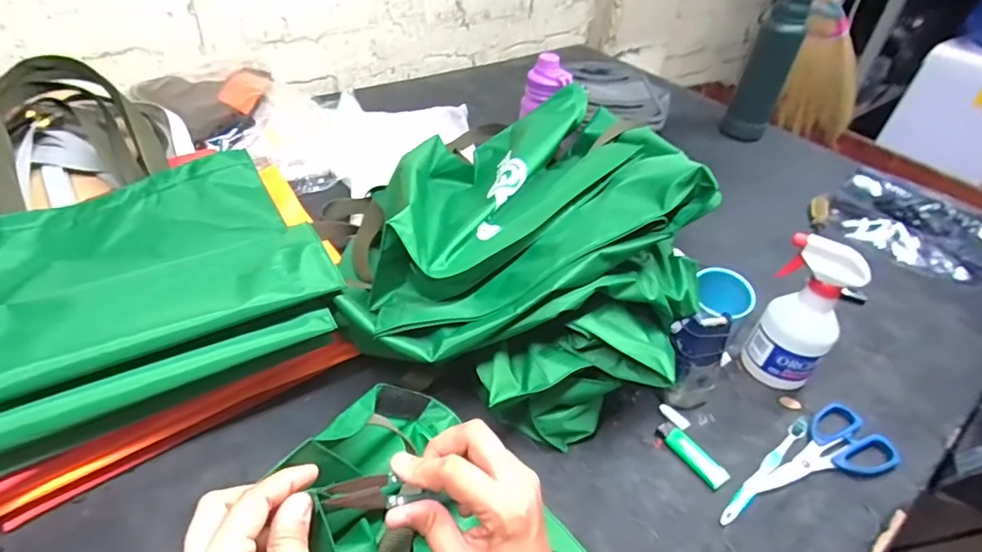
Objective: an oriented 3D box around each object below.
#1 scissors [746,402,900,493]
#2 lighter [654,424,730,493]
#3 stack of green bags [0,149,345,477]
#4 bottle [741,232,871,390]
[{"bbox_3d":[0.349,0.195,0.559,0.192,0.012,0.080,-15,45,-23],"label":"scissors"},{"bbox_3d":[0.213,0.187,0.553,0.023,0.012,0.081,-19,46,-27],"label":"lighter"},{"bbox_3d":[-0.400,0.000,0.534,0.385,0.106,0.355,-20,47,-28],"label":"stack of green bags"},{"bbox_3d":[0.355,0.046,0.601,0.087,0.190,0.058,34,47,28],"label":"bottle"}]

